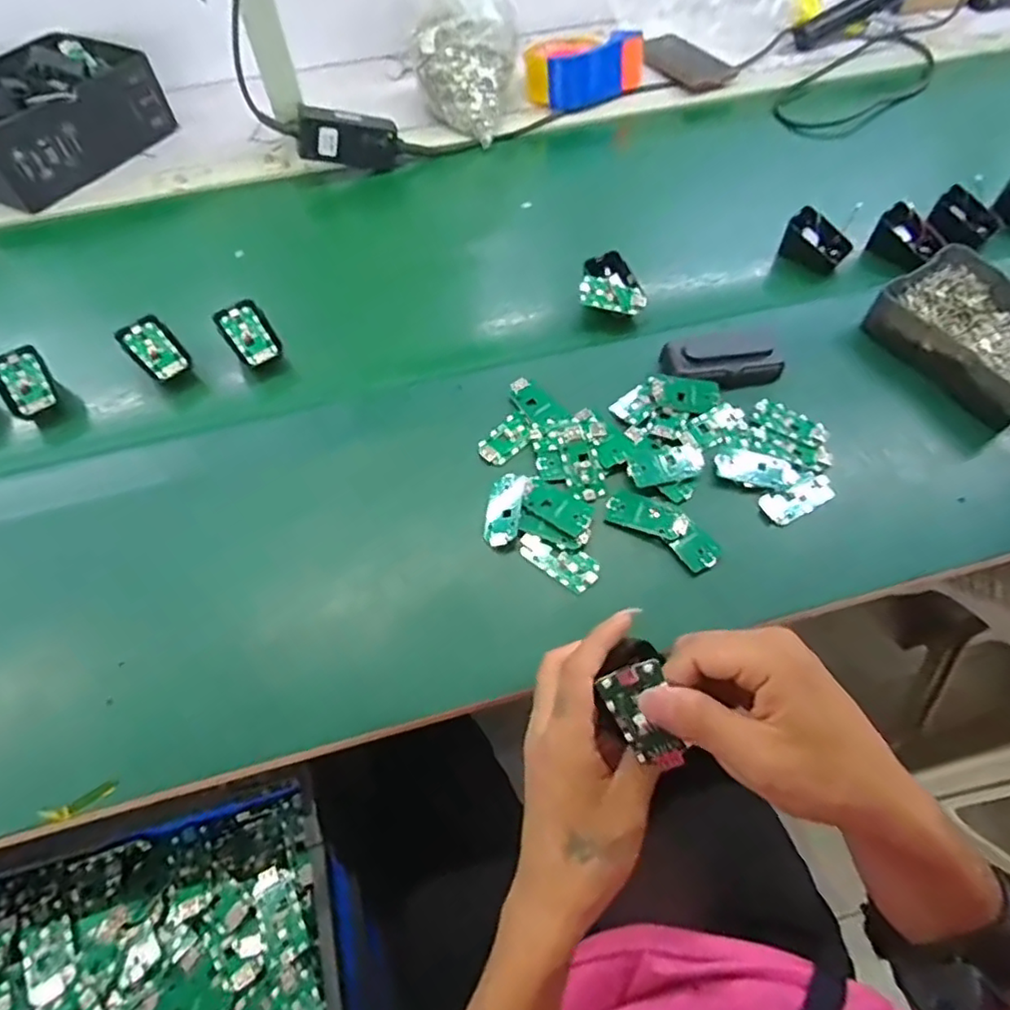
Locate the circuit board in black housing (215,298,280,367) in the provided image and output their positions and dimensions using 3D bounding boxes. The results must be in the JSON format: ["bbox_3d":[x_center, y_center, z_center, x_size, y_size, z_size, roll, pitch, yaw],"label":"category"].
[{"bbox_3d":[-0.247,-0.165,0.597,0.043,0.011,0.066,-31,79,-15],"label":"circuit board in black housing"}]

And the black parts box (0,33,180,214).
[{"bbox_3d":[-0.572,-0.489,0.778,0.178,0.095,0.255,27,63,18],"label":"black parts box"}]

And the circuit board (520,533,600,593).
[{"bbox_3d":[0.043,0.042,0.484,0.063,0.009,0.029,31,64,19],"label":"circuit board"}]

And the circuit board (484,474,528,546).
[{"bbox_3d":[0.000,0.003,0.502,0.029,0.004,0.063,0,60,16],"label":"circuit board"}]

